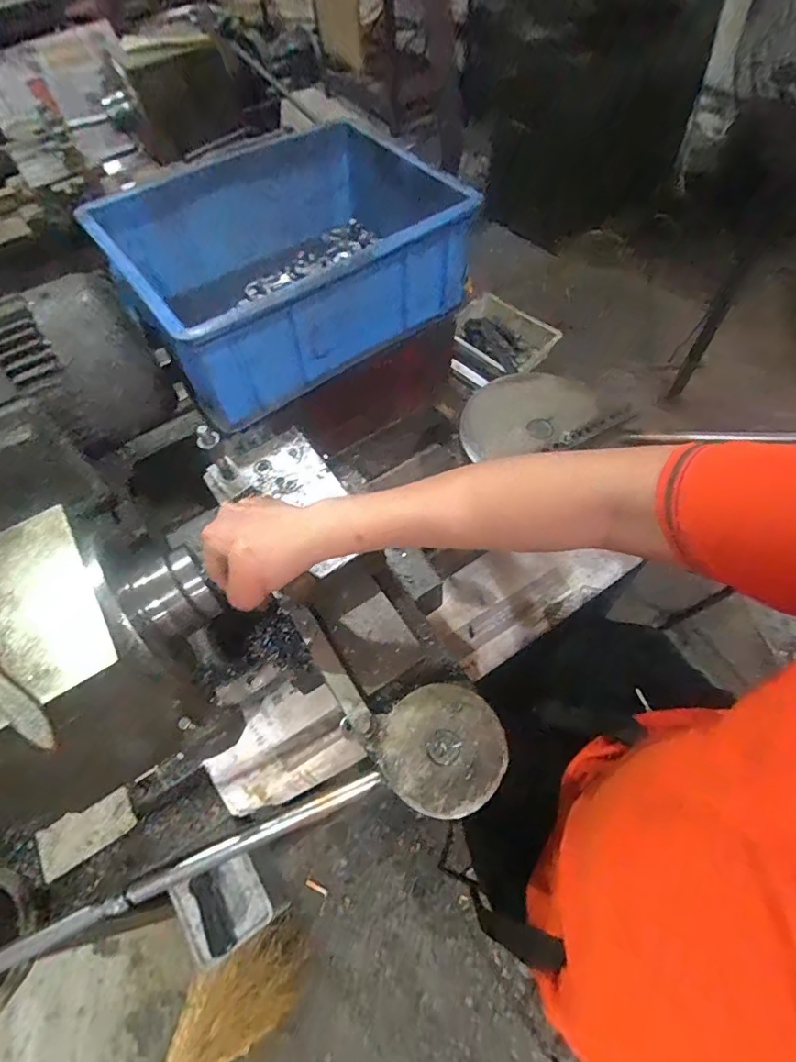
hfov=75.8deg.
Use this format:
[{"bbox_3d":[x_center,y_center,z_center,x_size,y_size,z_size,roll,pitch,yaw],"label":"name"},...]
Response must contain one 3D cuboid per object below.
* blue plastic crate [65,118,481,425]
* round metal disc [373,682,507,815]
[{"bbox_3d":[-0.138,-0.349,0.667,0.407,0.149,0.311,-38,64,-18],"label":"blue plastic crate"},{"bbox_3d":[0.036,0.178,0.422,0.099,0.015,0.095,23,63,17],"label":"round metal disc"}]

